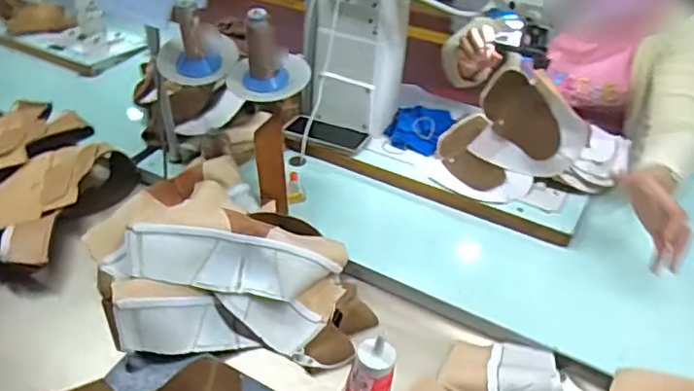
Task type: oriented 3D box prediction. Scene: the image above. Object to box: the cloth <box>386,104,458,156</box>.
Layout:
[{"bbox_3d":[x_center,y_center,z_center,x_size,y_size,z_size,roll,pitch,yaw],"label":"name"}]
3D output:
[{"bbox_3d":[0.142,-0.132,1.176,0.105,0.032,0.139,14,42,20],"label":"cloth"}]

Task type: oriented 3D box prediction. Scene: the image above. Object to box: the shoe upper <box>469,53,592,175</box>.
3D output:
[{"bbox_3d":[0.311,-0.111,1.022,0.186,0.182,0.066,21,45,26],"label":"shoe upper"}]

